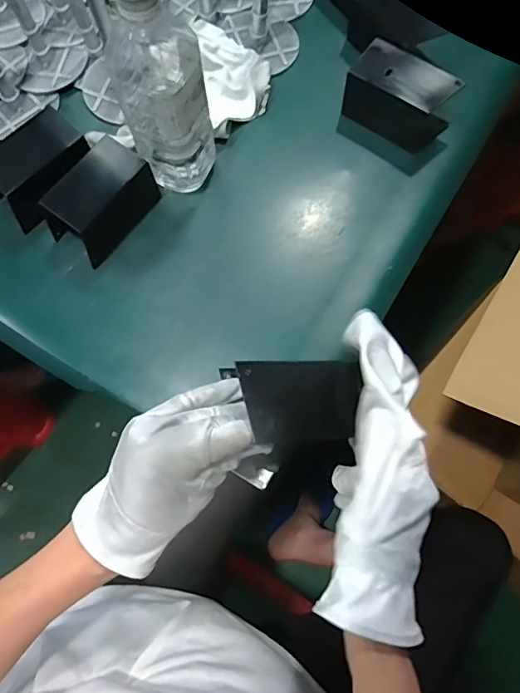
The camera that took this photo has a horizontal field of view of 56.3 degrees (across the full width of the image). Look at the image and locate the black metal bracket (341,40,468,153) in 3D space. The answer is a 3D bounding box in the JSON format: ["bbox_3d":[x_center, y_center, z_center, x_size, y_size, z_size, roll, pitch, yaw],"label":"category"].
[{"bbox_3d":[0.144,-0.256,0.505,0.102,0.055,0.062,31,77,10],"label":"black metal bracket"}]

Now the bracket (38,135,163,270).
[{"bbox_3d":[-0.155,-0.142,0.474,0.061,0.060,0.099,38,78,12],"label":"bracket"}]

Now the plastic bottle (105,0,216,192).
[{"bbox_3d":[-0.080,-0.213,0.422,0.055,0.194,0.066,27,76,9],"label":"plastic bottle"}]

